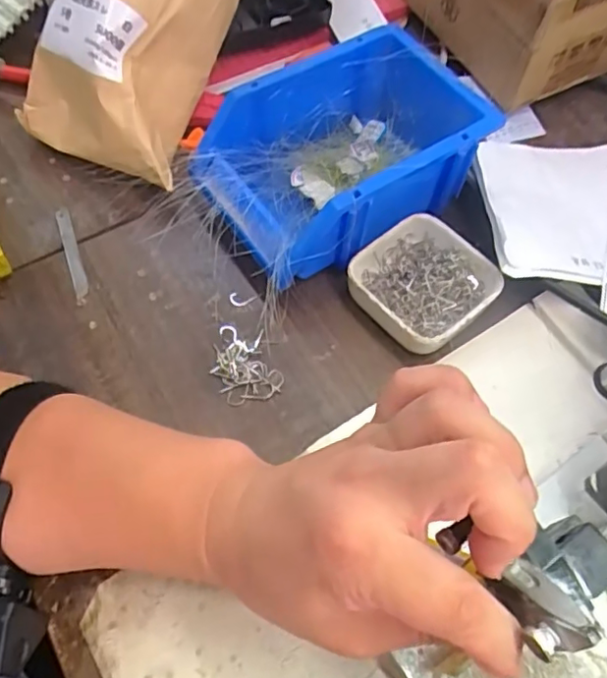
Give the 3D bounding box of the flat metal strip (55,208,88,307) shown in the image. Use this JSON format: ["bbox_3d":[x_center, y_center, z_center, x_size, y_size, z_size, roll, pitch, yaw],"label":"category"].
[{"bbox_3d":[-0.164,-0.059,0.420,0.010,0.007,0.080,-18,64,-11],"label":"flat metal strip"}]

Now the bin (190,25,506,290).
[{"bbox_3d":[0.027,-0.123,0.417,0.182,0.082,0.121,-31,67,-17],"label":"bin"}]

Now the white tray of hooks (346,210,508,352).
[{"bbox_3d":[0.080,-0.036,0.399,0.087,0.029,0.081,-36,69,-19],"label":"white tray of hooks"}]

